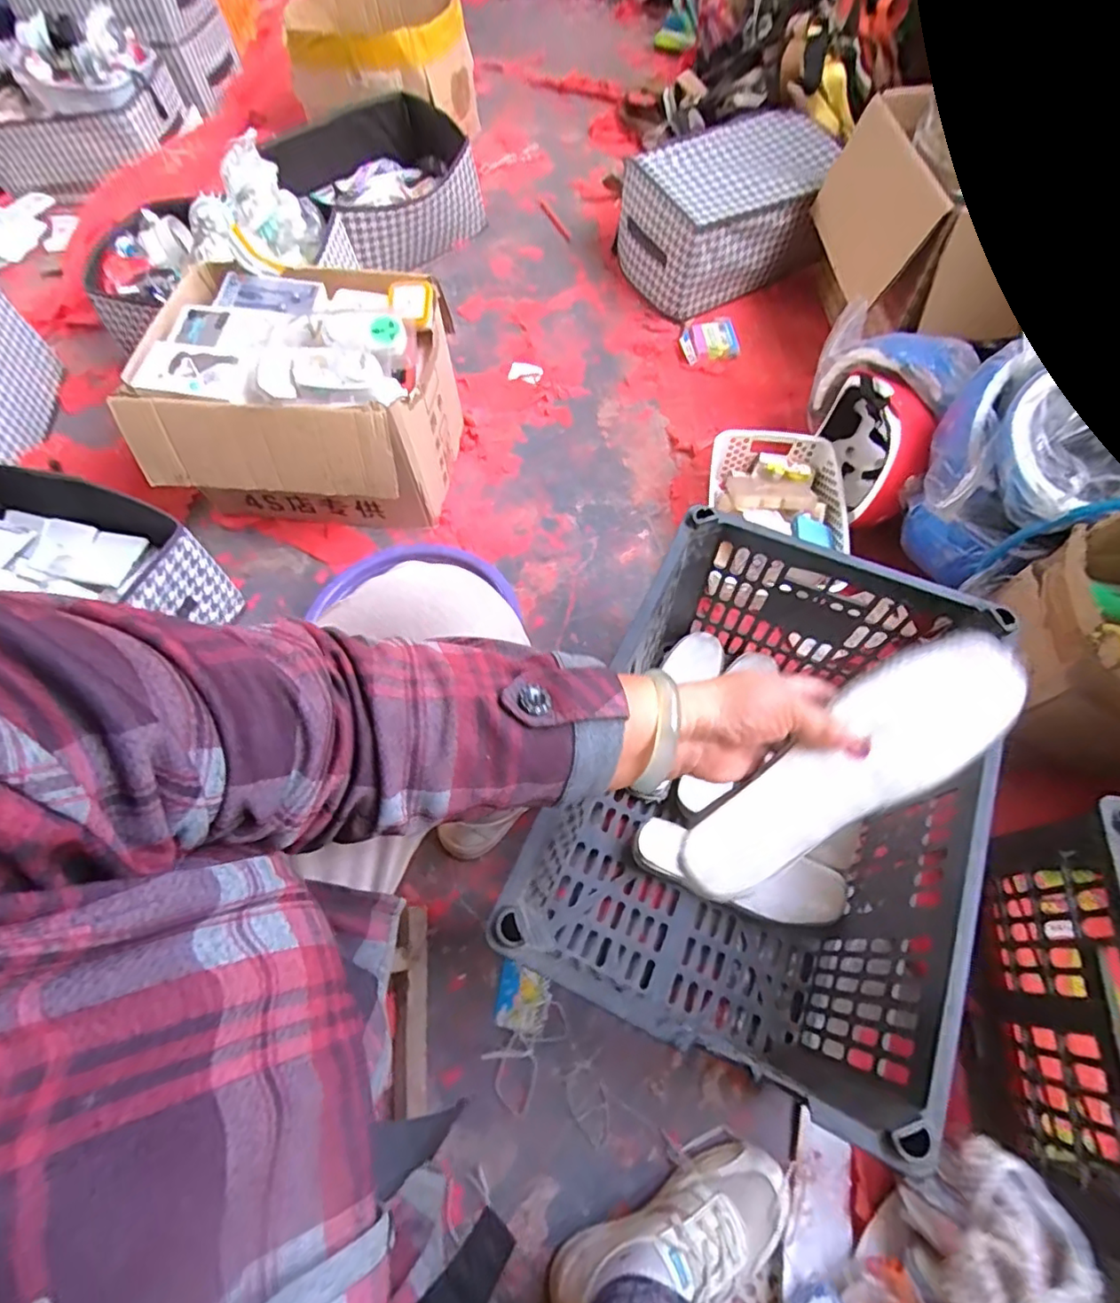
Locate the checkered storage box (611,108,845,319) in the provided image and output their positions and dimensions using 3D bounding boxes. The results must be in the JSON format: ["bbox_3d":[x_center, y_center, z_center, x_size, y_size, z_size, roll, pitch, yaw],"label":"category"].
[{"bbox_3d":[0.356,-0.896,1.224,0.437,0.193,0.275,-35,67,-14],"label":"checkered storage box"}]

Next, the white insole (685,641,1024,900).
[{"bbox_3d":[0.179,0.076,0.377,0.232,0.015,0.070,-39,66,9],"label":"white insole"}]

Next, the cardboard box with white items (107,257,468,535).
[{"bbox_3d":[-0.383,-0.369,0.932,0.396,0.295,0.322,4,63,5],"label":"cardboard box with white items"}]

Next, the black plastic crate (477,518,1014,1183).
[{"bbox_3d":[0.209,0.146,0.651,0.332,0.278,0.453,21,66,13],"label":"black plastic crate"}]

